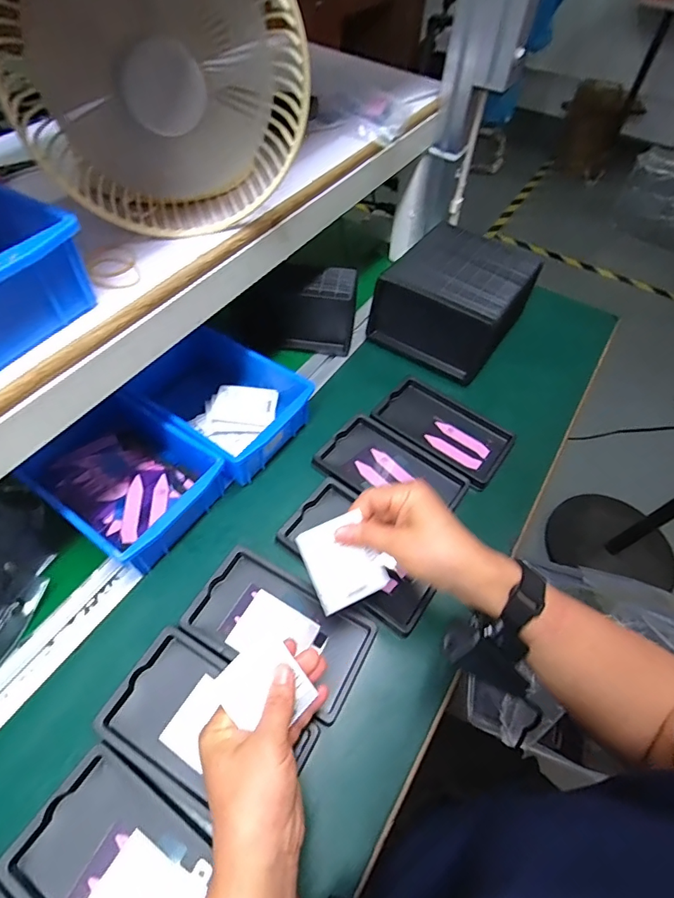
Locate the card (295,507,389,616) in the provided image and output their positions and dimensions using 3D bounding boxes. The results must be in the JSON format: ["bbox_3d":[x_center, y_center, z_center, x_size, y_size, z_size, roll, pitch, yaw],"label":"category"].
[{"bbox_3d":[0.005,0.094,0.384,0.060,0.009,0.068,-23,83,-15],"label":"card"}]

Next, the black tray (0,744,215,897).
[{"bbox_3d":[-0.149,0.300,0.323,0.152,0.015,0.094,29,58,17],"label":"black tray"}]

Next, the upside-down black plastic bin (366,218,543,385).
[{"bbox_3d":[0.169,-0.216,0.651,0.164,0.105,0.191,29,58,17],"label":"upside-down black plastic bin"}]

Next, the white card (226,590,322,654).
[{"bbox_3d":[-0.059,0.172,0.428,0.068,0.004,0.058,28,56,14],"label":"white card"}]

